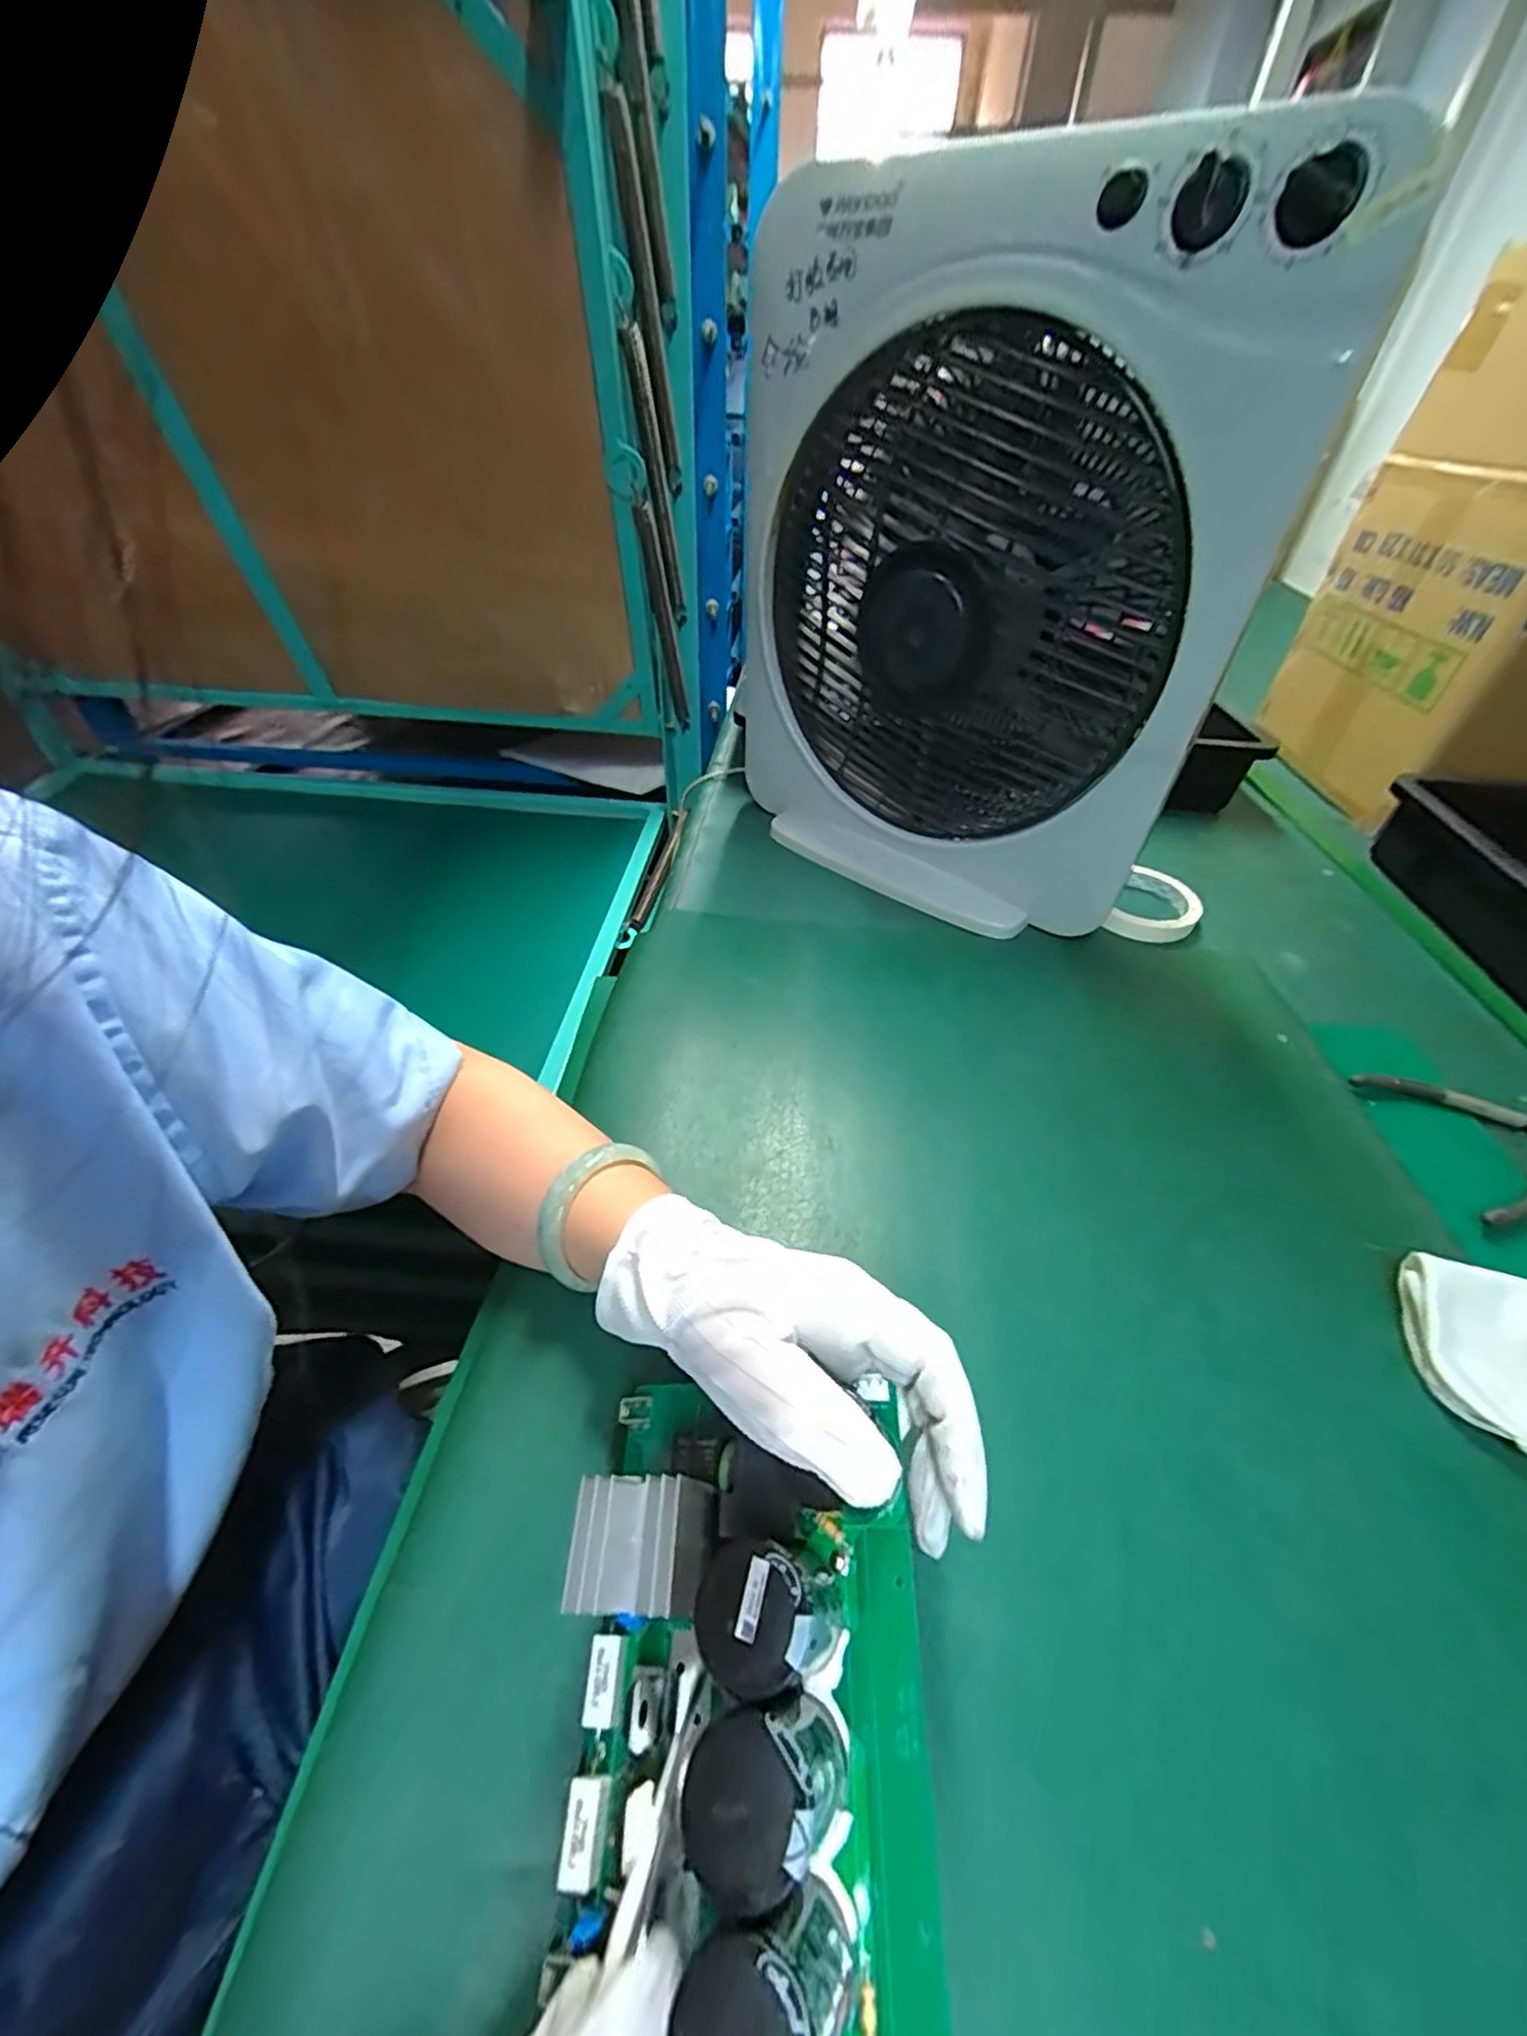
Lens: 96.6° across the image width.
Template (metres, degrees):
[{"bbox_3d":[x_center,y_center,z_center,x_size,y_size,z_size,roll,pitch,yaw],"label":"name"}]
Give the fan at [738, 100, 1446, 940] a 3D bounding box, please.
[{"bbox_3d":[0.157,-0.315,0.519,0.362,0.418,0.167,31,50,26],"label":"fan"}]

